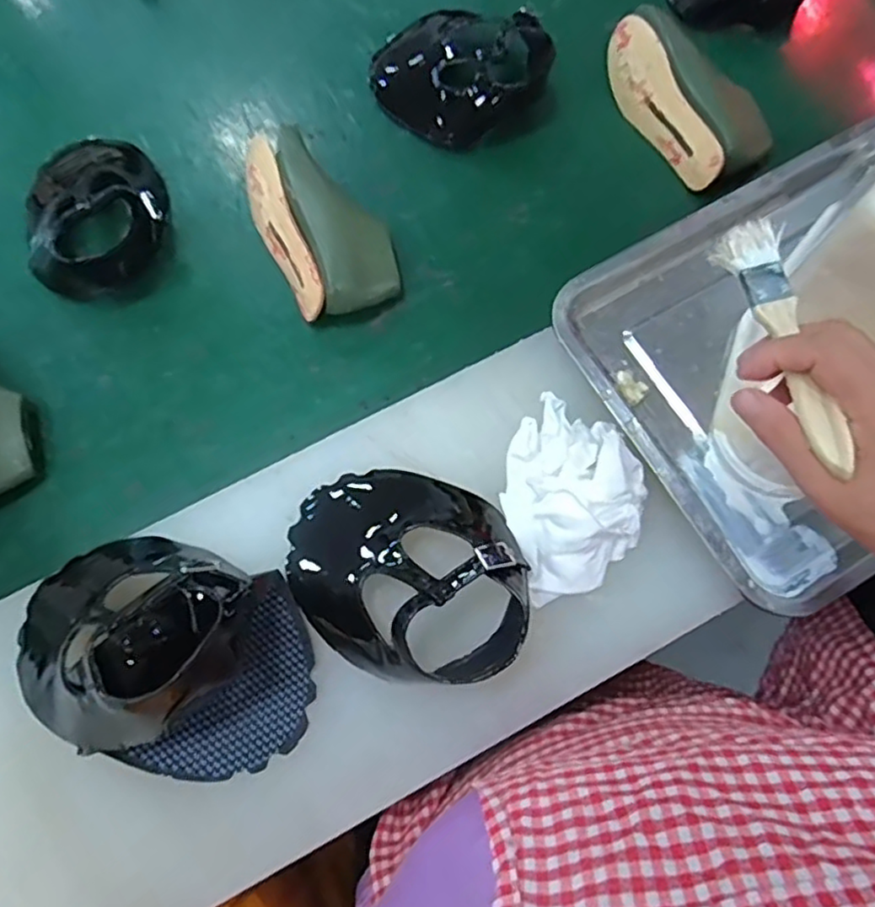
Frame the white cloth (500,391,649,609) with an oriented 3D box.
[{"bbox_3d":[0.089,0.023,0.462,0.108,0.047,0.140,-17,76,-5],"label":"white cloth"}]

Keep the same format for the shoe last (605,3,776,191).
[{"bbox_3d":[0.234,-0.335,0.611,0.088,0.061,0.185,-29,74,-7],"label":"shoe last"}]

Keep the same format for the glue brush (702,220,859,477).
[{"bbox_3d":[0.184,-0.059,0.347,0.028,0.019,0.143,-9,68,-1],"label":"glue brush"}]

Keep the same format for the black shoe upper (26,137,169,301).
[{"bbox_3d":[-0.319,-0.230,0.594,0.131,0.062,0.168,-33,75,-8],"label":"black shoe upper"}]

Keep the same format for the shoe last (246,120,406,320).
[{"bbox_3d":[-0.103,-0.202,0.577,0.098,0.059,0.179,-28,74,-6],"label":"shoe last"}]

